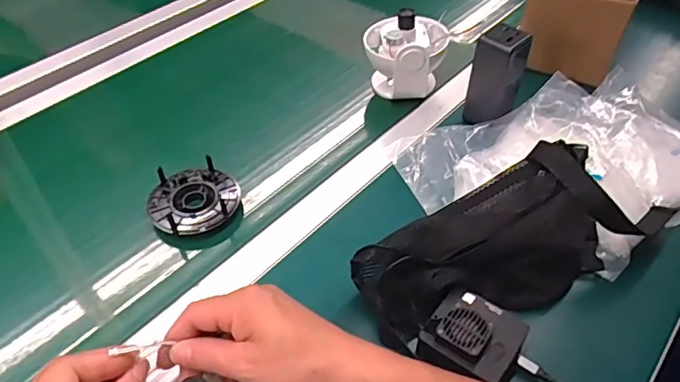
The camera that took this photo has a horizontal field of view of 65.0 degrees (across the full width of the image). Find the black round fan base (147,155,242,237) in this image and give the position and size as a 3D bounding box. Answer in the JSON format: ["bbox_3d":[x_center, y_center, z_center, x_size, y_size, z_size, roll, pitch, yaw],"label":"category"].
[{"bbox_3d":[-0.170,0.013,0.624,0.100,0.042,0.090,-26,52,-22],"label":"black round fan base"}]

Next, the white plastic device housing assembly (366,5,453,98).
[{"bbox_3d":[0.090,-0.193,0.745,0.107,0.105,0.107,3,47,4],"label":"white plastic device housing assembly"}]

